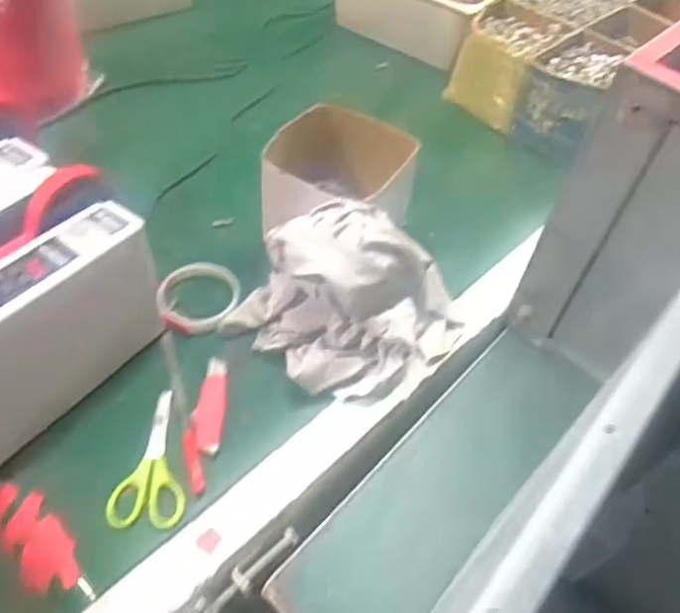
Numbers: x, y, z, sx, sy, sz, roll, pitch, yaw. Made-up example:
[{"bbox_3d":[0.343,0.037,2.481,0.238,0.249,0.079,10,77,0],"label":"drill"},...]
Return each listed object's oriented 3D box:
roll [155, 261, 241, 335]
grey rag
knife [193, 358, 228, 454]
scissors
[{"bbox_3d":[-0.148,-0.010,0.677,0.078,0.022,0.087,11,51,4],"label":"roll"},{"bbox_3d":[0.009,-0.017,0.633,0.192,0.127,0.184,37,57,22],"label":"grey rag"},{"bbox_3d":[-0.122,0.091,0.608,0.028,0.007,0.102,2,51,-4],"label":"knife"},{"bbox_3d":[-0.160,0.131,0.569,0.060,0.008,0.133,5,51,-2],"label":"scissors"}]

